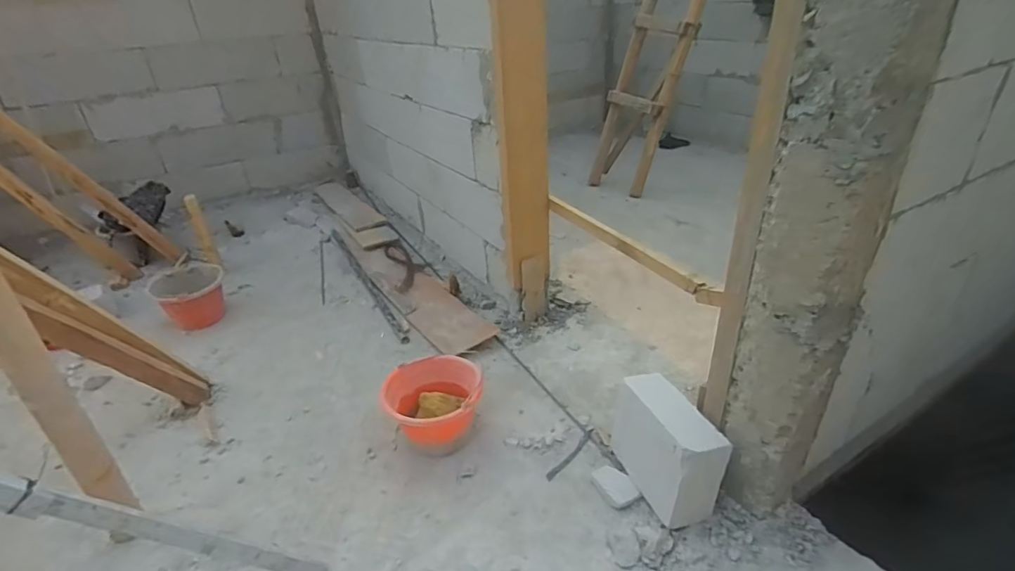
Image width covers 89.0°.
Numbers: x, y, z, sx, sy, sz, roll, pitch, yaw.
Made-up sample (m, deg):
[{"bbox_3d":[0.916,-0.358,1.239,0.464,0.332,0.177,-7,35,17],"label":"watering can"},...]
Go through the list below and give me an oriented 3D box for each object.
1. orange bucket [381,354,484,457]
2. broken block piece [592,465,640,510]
[{"bbox_3d":[-0.179,0.300,1.266,0.244,0.166,0.199,-8,30,-7],"label":"orange bucket"},{"bbox_3d":[0.231,0.429,1.113,0.067,0.019,0.108,-14,31,-17],"label":"broken block piece"}]

